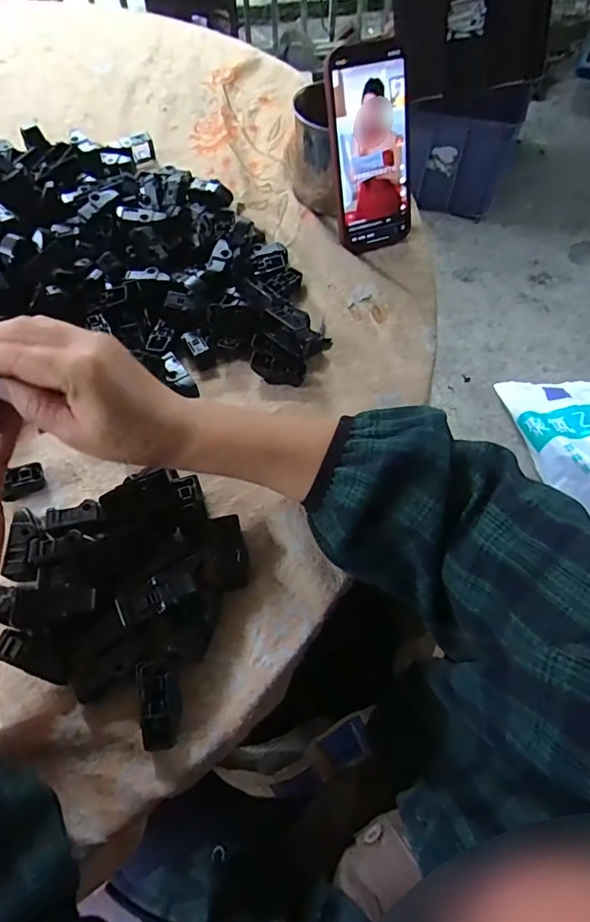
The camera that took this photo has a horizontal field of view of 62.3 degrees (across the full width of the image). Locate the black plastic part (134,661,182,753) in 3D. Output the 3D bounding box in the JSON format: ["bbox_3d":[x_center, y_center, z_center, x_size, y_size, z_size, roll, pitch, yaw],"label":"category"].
[{"bbox_3d":[-0.082,0.146,0.296,0.022,0.019,0.049,-11,84,-5],"label":"black plastic part"}]

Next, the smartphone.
[{"bbox_3d":[0.070,-0.282,0.451,0.076,0.158,0.014,-18,36,-8],"label":"smartphone"}]

